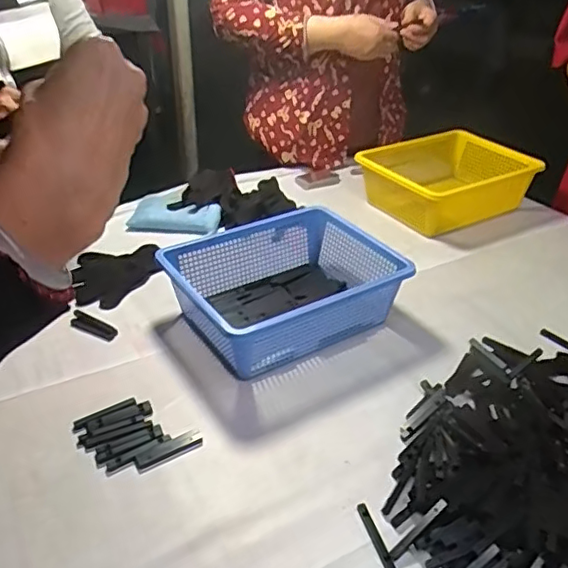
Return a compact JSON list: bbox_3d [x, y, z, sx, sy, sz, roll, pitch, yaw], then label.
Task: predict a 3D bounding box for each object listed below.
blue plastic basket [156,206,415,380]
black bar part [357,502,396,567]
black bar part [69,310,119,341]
[{"bbox_3d":[-0.001,0.003,0.869,0.305,0.099,0.238,-18,37,-28],"label":"blue plastic basket"},{"bbox_3d":[0.091,0.249,0.584,0.012,0.006,0.075,-8,33,-16],"label":"black bar part"},{"bbox_3d":[-0.279,0.061,0.858,0.078,0.014,0.025,17,35,24],"label":"black bar part"}]

